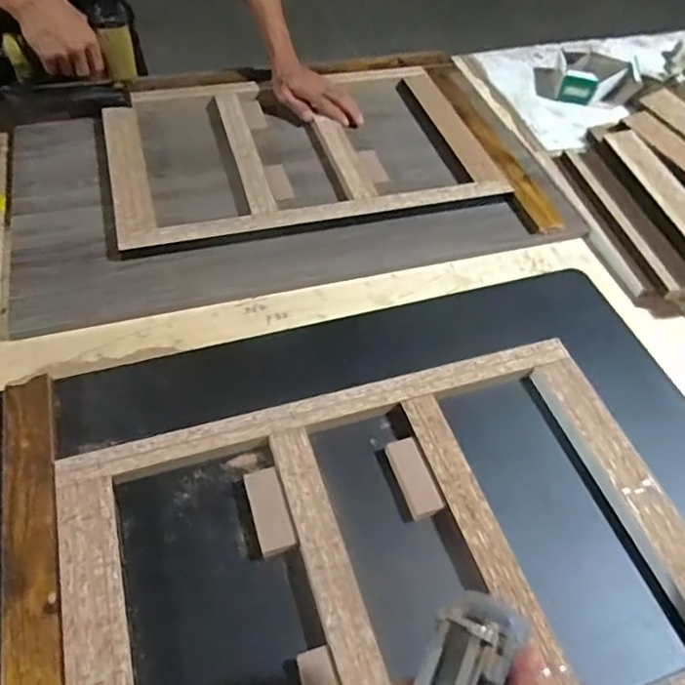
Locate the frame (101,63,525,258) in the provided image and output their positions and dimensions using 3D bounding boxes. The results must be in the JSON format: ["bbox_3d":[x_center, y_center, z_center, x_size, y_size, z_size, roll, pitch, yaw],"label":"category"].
[{"bbox_3d":[-0.071,-0.305,0.921,0.556,0.040,0.382,-12,54,-14],"label":"frame"}]

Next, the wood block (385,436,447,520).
[{"bbox_3d":[0.072,0.134,0.587,0.031,0.016,0.081,-14,54,-14],"label":"wood block"}]

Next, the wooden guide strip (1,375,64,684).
[{"bbox_3d":[-0.258,0.219,0.485,0.047,0.012,0.458,-15,55,-11],"label":"wooden guide strip"}]

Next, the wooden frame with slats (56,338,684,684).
[{"bbox_3d":[0.049,0.200,0.533,0.557,0.025,0.363,-13,54,-14],"label":"wooden frame with slats"}]

